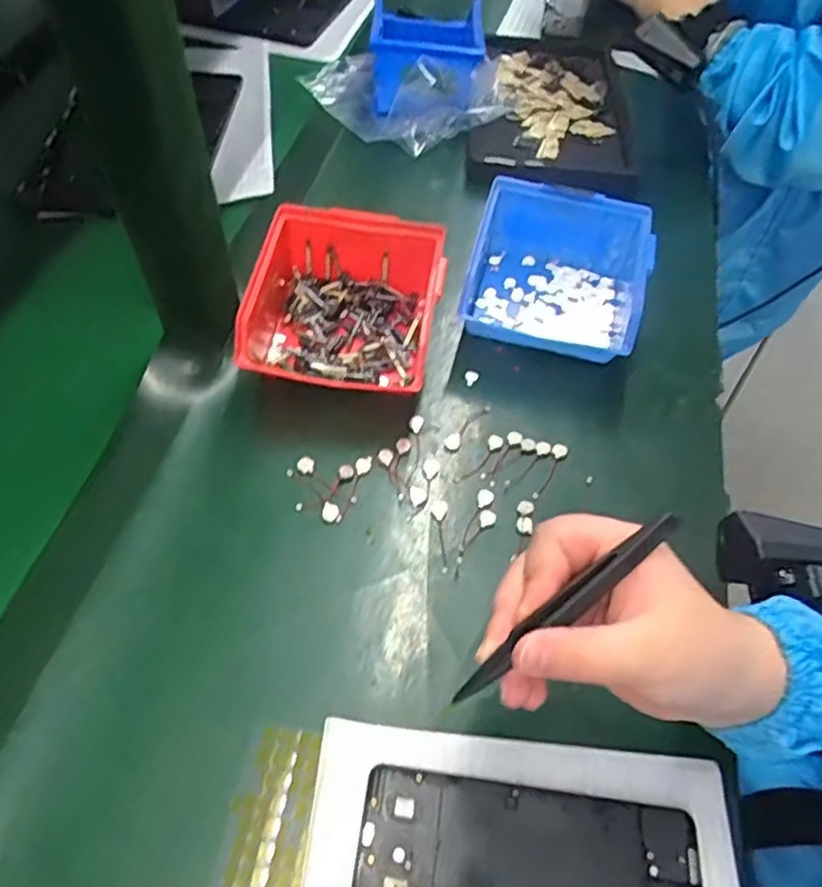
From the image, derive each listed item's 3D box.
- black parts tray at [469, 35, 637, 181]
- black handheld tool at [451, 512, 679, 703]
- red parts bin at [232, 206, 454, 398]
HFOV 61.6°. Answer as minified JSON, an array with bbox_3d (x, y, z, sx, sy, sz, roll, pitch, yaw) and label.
[{"bbox_3d":[0.150,-0.344,0.700,0.159,0.034,0.276,7,53,4],"label":"black parts tray"},{"bbox_3d":[0.063,0.066,0.277,0.115,0.008,0.008,-40,64,-2],"label":"black handheld tool"},{"bbox_3d":[-0.047,-0.091,0.482,0.133,0.071,0.133,8,53,3],"label":"red parts bin"}]

